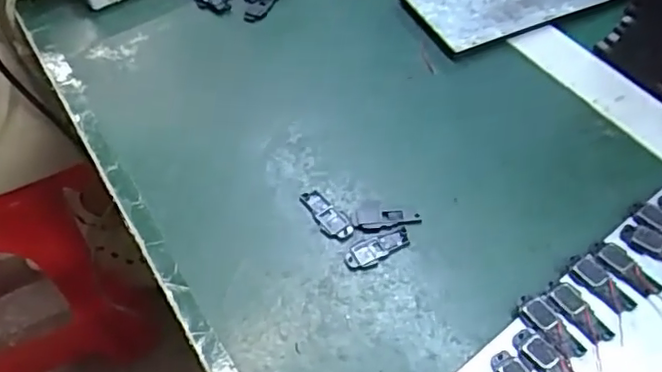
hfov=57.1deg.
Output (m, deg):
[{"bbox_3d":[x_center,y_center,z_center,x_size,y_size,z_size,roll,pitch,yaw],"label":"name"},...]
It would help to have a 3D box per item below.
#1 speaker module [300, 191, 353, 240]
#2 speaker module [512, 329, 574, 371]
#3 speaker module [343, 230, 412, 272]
[{"bbox_3d":[-0.003,0.016,0.364,0.017,0.004,0.040,-28,57,-18],"label":"speaker module"},{"bbox_3d":[0.108,0.086,0.297,0.015,0.004,0.040,-32,58,-20],"label":"speaker module"},{"bbox_3d":[0.027,0.035,0.348,0.040,0.004,0.015,-24,55,-15],"label":"speaker module"}]

